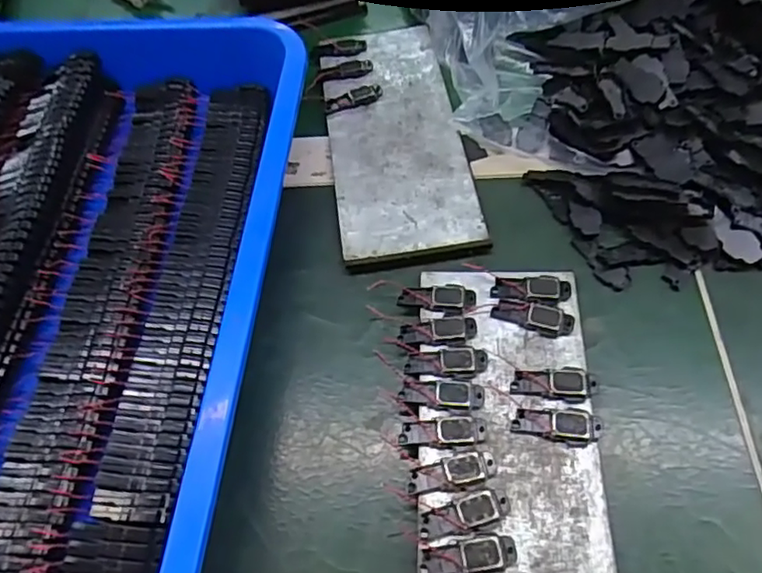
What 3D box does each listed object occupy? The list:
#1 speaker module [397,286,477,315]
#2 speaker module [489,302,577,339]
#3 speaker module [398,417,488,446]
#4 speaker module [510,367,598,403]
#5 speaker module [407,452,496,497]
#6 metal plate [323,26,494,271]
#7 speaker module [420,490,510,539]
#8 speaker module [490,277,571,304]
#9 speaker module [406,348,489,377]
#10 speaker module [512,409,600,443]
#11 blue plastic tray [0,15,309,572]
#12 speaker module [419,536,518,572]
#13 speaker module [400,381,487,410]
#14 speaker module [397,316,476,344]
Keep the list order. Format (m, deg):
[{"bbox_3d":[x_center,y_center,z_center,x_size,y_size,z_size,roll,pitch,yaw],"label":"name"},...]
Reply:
[{"bbox_3d":[0.029,0.005,0.316,0.039,0.004,0.016,7,59,9],"label":"speaker module"},{"bbox_3d":[0.076,0.015,0.307,0.039,0.004,0.015,13,60,12],"label":"speaker module"},{"bbox_3d":[0.028,0.066,0.278,0.039,0.004,0.012,-1,58,4],"label":"speaker module"},{"bbox_3d":[0.081,0.045,0.288,0.039,0.005,0.017,2,58,6],"label":"speaker module"},{"bbox_3d":[0.031,0.081,0.268,0.038,0.006,0.013,-8,58,0],"label":"speaker module"},{"bbox_3d":[0.007,-0.099,0.387,0.081,0.006,0.198,-9,58,-1],"label":"metal plate"},{"bbox_3d":[0.035,0.095,0.258,0.038,0.006,0.013,-13,58,-4],"label":"speaker module"},{"bbox_3d":[0.077,0.001,0.315,0.039,0.004,0.014,5,59,8],"label":"speaker module"},{"bbox_3d":[0.031,0.036,0.295,0.039,0.004,0.014,-2,58,3],"label":"speaker module"},{"bbox_3d":[0.079,0.062,0.277,0.039,0.005,0.015,2,59,6],"label":"speaker module"},{"bbox_3d":[-0.184,-0.014,0.329,0.261,0.045,0.374,0,58,5],"label":"blue plastic tray"},{"bbox_3d":[0.035,0.110,0.249,0.039,0.005,0.013,-9,58,-1],"label":"speaker module"},{"bbox_3d":[0.028,0.050,0.288,0.039,0.004,0.013,3,59,6],"label":"speaker module"},{"bbox_3d":[0.028,0.021,0.304,0.038,0.004,0.014,-7,58,1],"label":"speaker module"}]

